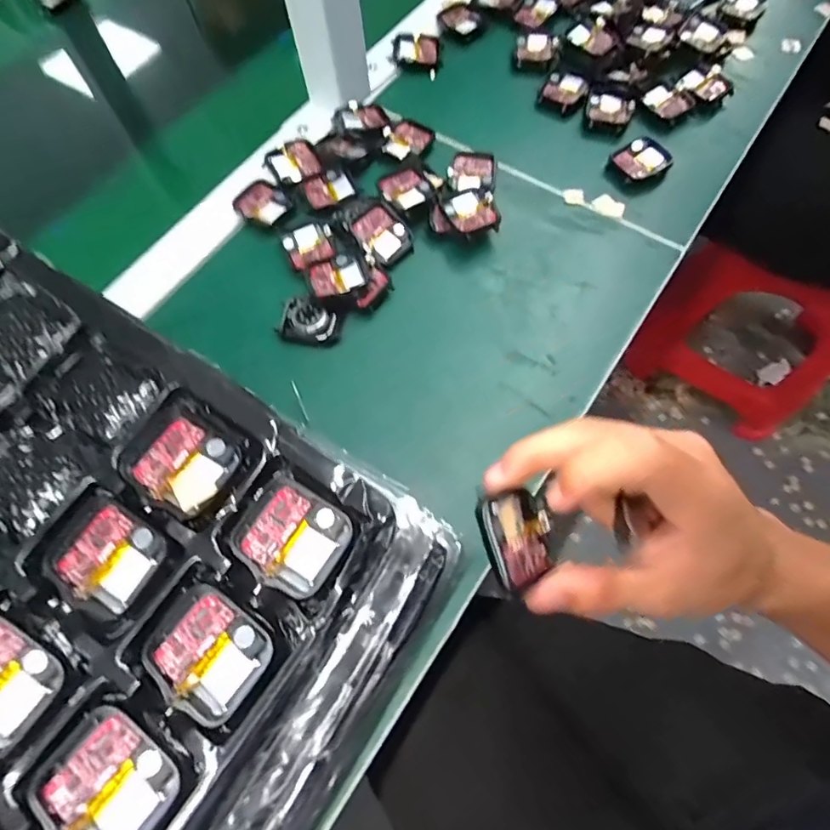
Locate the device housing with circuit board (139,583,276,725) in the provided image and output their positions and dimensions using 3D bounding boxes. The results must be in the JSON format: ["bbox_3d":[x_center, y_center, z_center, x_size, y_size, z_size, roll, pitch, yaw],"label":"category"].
[{"bbox_3d":[-0.078,0.088,0.188,0.043,0.005,0.036,35,73,16],"label":"device housing with circuit board"}]

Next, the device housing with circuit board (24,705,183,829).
[{"bbox_3d":[-0.106,0.126,0.171,0.045,0.008,0.036,36,73,16],"label":"device housing with circuit board"}]

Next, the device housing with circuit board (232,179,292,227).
[{"bbox_3d":[-0.122,-0.168,0.400,0.040,0.009,0.036,34,73,15],"label":"device housing with circuit board"}]

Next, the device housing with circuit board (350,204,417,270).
[{"bbox_3d":[-0.024,-0.134,0.373,0.042,0.014,0.042,-40,95,-15],"label":"device housing with circuit board"}]

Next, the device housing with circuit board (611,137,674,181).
[{"bbox_3d":[0.181,-0.205,0.397,0.042,0.008,0.037,-36,70,-12],"label":"device housing with circuit board"}]

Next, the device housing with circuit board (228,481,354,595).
[{"bbox_3d":[-0.050,0.049,0.202,0.040,0.006,0.037,30,72,14],"label":"device housing with circuit board"}]

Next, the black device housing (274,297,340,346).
[{"bbox_3d":[-0.074,-0.066,0.354,0.041,0.011,0.031,7,68,6],"label":"black device housing"}]

